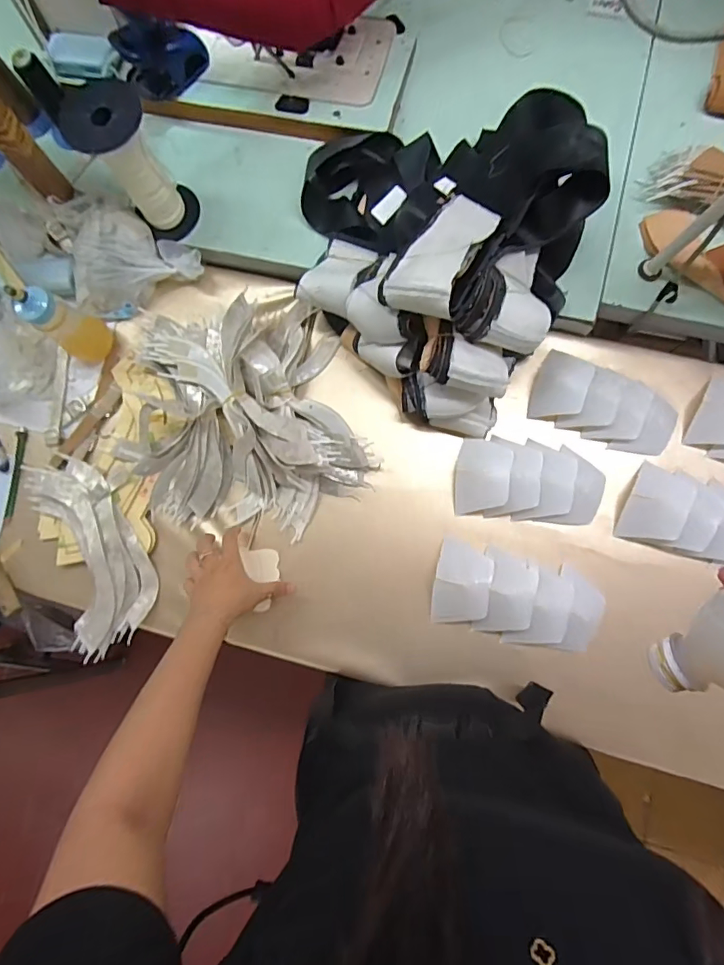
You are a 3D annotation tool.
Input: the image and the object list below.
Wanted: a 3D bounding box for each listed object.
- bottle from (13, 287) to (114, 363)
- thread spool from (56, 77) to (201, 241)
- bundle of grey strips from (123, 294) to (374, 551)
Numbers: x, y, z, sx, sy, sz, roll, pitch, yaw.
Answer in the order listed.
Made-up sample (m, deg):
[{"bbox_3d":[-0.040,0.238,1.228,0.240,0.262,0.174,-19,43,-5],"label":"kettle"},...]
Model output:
[{"bbox_3d":[-0.402,-0.213,0.646,0.053,0.124,0.062,39,87,8],"label":"bottle"},{"bbox_3d":[-0.290,-0.409,0.624,0.088,0.174,0.089,-1,82,4],"label":"thread spool"},{"bbox_3d":[-0.158,-0.094,0.647,0.339,0.067,0.313,-1,82,4],"label":"bundle of grey strips"}]

